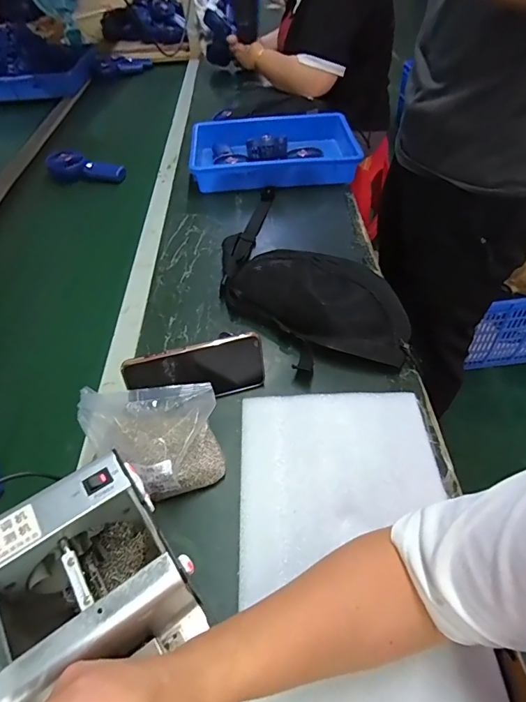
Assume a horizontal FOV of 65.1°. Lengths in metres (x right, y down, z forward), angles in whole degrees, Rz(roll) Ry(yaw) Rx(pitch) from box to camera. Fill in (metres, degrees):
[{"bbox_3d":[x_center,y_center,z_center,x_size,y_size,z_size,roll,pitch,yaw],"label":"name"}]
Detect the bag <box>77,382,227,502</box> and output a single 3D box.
[{"bbox_3d":[-0.117,0.099,0.448,0.136,0.110,0.088,-6,49,-4],"label":"bag"}]

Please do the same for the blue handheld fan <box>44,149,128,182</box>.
[{"bbox_3d":[-0.421,-0.433,0.968,0.191,0.049,0.066,6,50,9],"label":"blue handheld fan"}]

